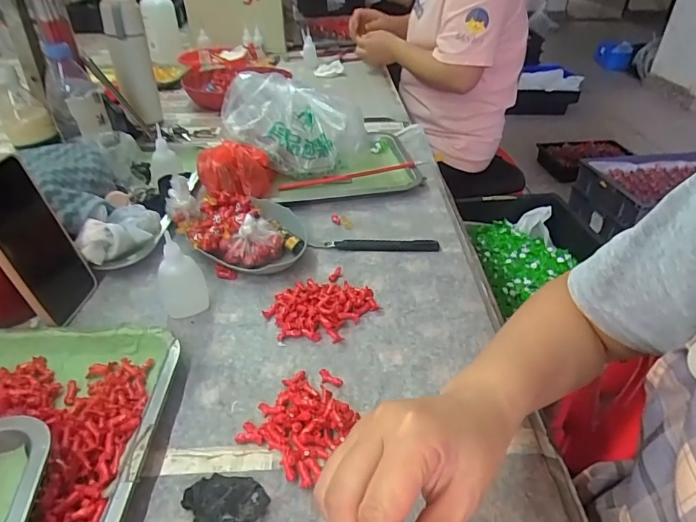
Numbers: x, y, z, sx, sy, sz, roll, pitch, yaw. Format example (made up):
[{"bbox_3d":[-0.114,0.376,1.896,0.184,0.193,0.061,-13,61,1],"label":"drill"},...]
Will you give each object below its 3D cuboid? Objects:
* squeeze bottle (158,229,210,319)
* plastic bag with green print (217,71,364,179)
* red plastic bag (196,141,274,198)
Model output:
[{"bbox_3d":[-0.174,0.012,0.475,0.044,0.081,0.045,-19,41,-24],"label":"squeeze bottle"},{"bbox_3d":[-0.076,-0.201,0.708,0.220,0.131,0.107,-5,37,-6],"label":"plastic bag with green print"},{"bbox_3d":[-0.159,-0.126,0.652,0.104,0.077,0.094,-6,38,-8],"label":"red plastic bag"}]

